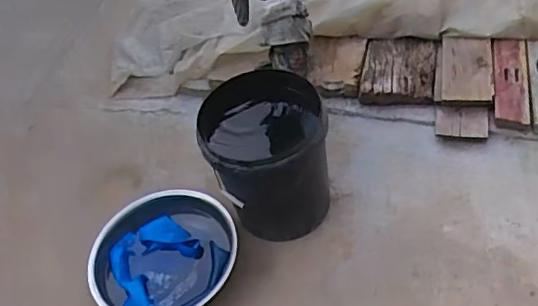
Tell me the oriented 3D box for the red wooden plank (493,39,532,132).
[{"bbox_3d":[0.699,-0.201,1.629,0.097,0.069,0.322,3,50,15],"label":"red wooden plank"}]

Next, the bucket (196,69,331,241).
[{"bbox_3d":[-0.002,0.015,1.382,0.278,0.344,0.270,-6,48,7],"label":"bucket"}]

